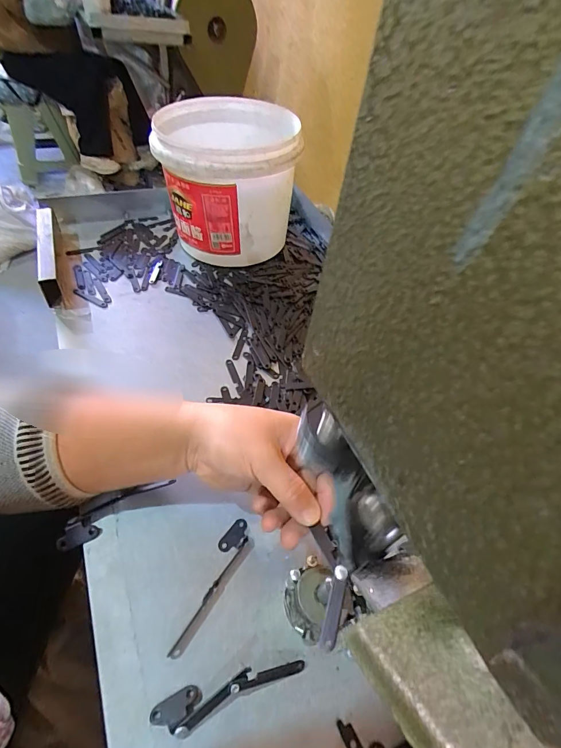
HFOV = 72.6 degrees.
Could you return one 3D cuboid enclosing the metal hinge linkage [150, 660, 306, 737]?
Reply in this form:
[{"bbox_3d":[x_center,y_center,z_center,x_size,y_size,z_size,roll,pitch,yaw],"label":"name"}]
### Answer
[{"bbox_3d":[-0.031,0.201,0.240,0.095,0.015,0.021,-8,51,-15],"label":"metal hinge linkage"}]

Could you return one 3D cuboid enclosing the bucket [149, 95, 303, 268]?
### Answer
[{"bbox_3d":[-0.072,-0.263,0.532,0.168,0.157,0.186,3,49,-6],"label":"bucket"}]

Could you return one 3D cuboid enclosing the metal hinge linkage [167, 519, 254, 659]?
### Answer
[{"bbox_3d":[-0.050,0.154,0.282,0.023,0.007,0.098,26,51,14],"label":"metal hinge linkage"}]

